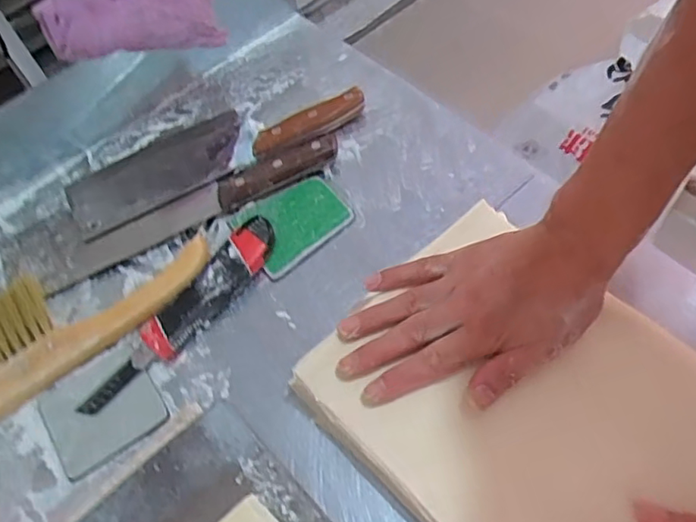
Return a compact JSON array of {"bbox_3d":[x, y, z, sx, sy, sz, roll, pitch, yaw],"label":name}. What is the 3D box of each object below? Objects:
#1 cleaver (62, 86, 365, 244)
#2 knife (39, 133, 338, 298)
[{"bbox_3d":[-0.131,-0.117,0.590,0.291,0.019,0.085,-27,61,-11],"label":"cleaver"},{"bbox_3d":[-0.141,-0.051,0.551,0.289,0.022,0.039,-27,61,-11],"label":"knife"}]

